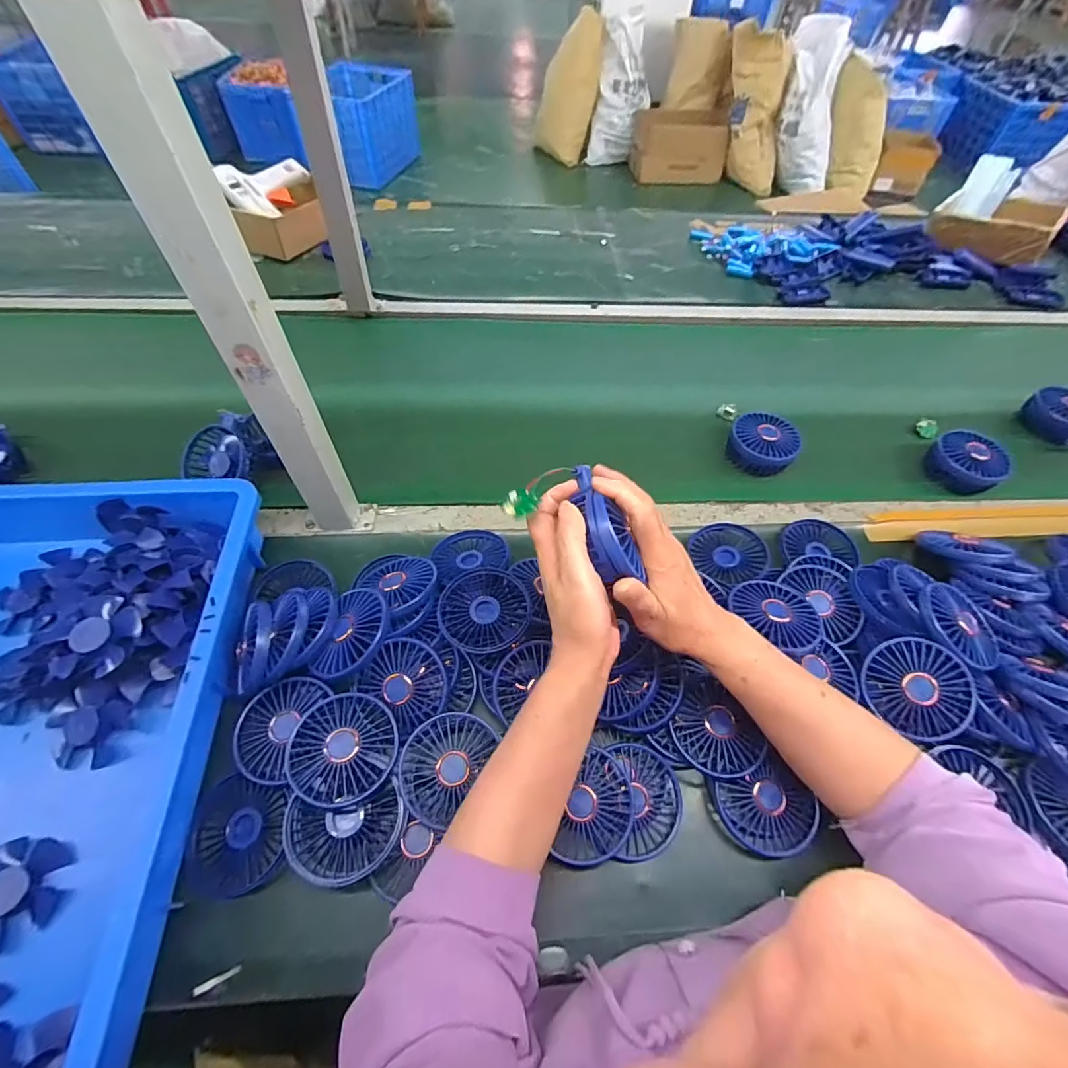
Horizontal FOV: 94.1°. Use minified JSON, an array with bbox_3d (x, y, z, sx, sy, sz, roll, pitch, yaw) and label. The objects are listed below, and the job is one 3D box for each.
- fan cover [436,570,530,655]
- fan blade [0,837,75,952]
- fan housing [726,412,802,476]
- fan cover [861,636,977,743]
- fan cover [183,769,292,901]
[{"bbox_3d":[-0.048,0.075,0.494,0.088,0.016,0.089,-10,55,-10],"label":"fan cover"},{"bbox_3d":[-0.399,0.276,0.381,0.069,0.017,0.069,8,54,3],"label":"fan blade"},{"bbox_3d":[0.307,-0.121,0.670,0.087,0.040,0.081,1,54,-2],"label":"fan housing"},{"bbox_3d":[0.355,0.143,0.458,0.096,0.081,0.023,40,18,11],"label":"fan cover"},{"bbox_3d":[-0.248,0.251,0.419,0.076,0.024,0.089,-10,55,-10],"label":"fan cover"}]

